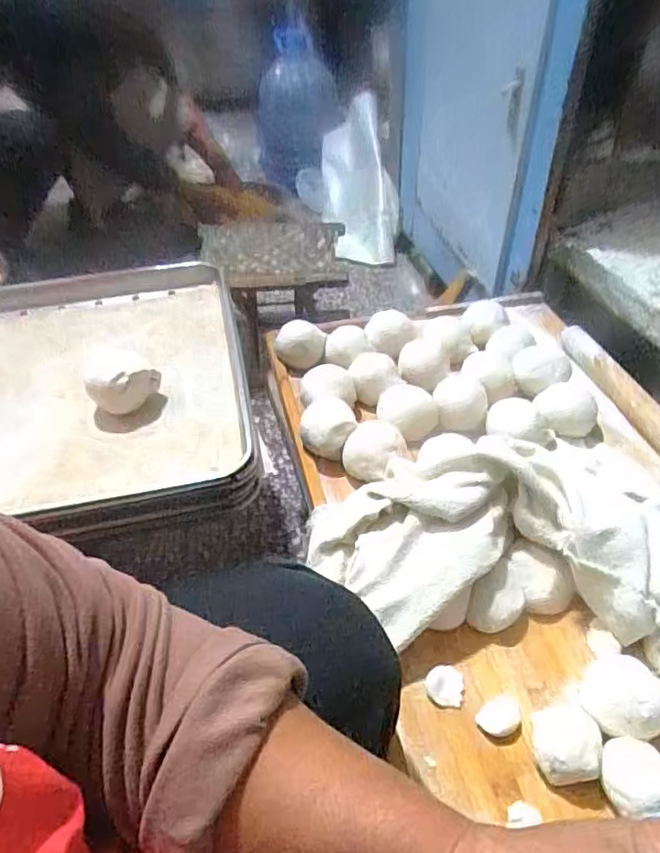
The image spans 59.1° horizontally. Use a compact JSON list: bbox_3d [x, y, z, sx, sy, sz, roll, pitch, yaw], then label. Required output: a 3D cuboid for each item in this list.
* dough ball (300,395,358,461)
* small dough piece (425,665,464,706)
[{"bbox_3d":[-0.002,0.001,0.653,0.061,0.045,0.058,-1,44,1],"label":"dough ball"},{"bbox_3d":[0.094,0.210,0.475,0.030,0.011,0.029,-1,44,1],"label":"small dough piece"}]

